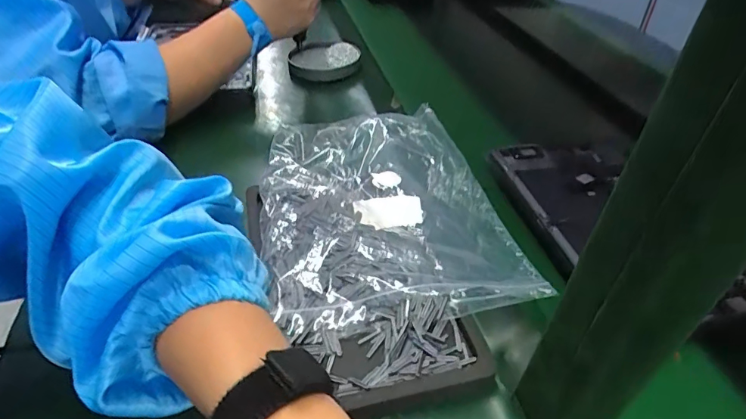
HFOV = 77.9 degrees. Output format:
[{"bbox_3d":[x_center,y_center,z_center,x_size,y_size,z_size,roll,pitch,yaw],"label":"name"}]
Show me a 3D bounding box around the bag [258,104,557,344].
[{"bbox_3d":[0.005,-0.019,0.446,0.220,0.035,0.298,-6,41,-9],"label":"bag"}]

